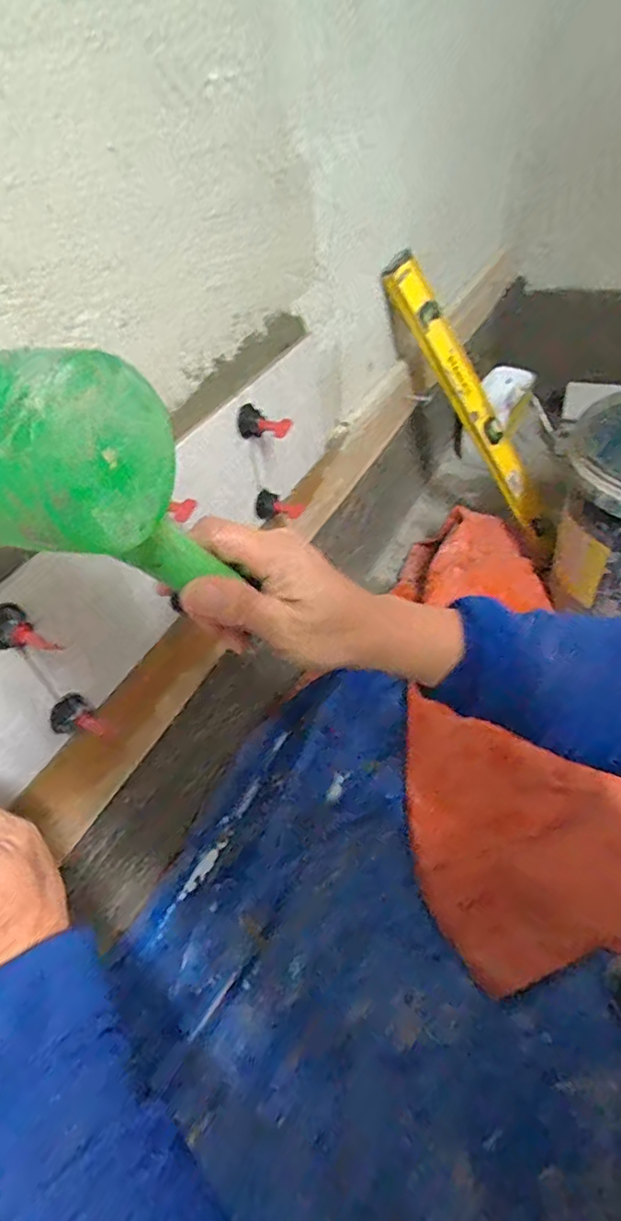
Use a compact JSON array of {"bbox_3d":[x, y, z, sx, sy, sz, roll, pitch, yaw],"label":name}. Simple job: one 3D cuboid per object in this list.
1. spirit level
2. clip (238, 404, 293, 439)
[{"bbox_3d":[0.285,-0.302,0.925,0.049,0.585,0.033,-24,39,28],"label":"spirit level"},{"bbox_3d":[-0.043,-0.178,0.541,0.049,0.026,0.027,21,52,25],"label":"clip"}]

